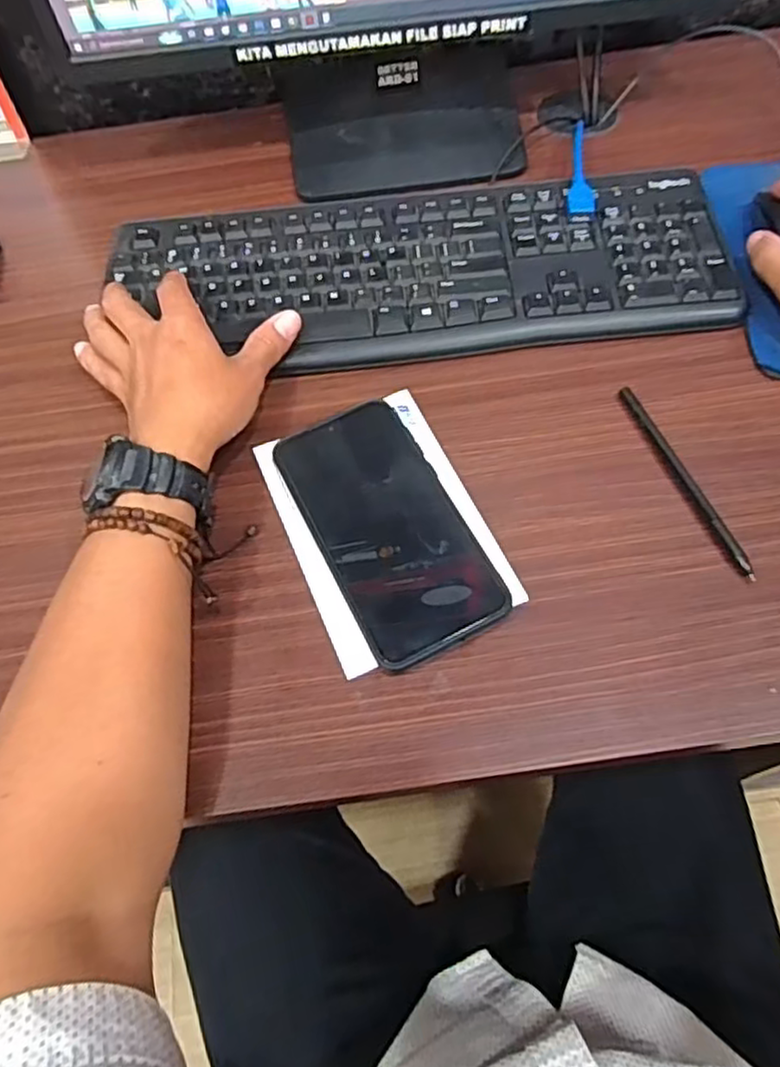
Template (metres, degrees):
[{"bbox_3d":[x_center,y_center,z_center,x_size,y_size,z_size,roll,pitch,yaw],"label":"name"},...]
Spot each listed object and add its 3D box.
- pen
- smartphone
[{"bbox_3d":[0.171,-0.034,0.391,0.009,0.009,0.138,-21,65,-7],"label":"pen"},{"bbox_3d":[-0.003,-0.005,0.385,0.079,0.015,0.160,-26,65,-9],"label":"smartphone"}]

